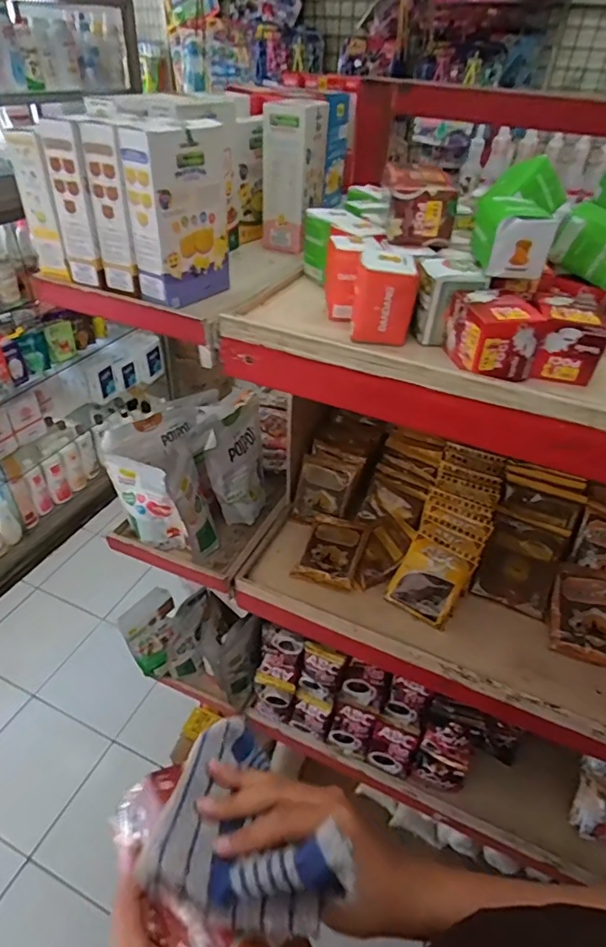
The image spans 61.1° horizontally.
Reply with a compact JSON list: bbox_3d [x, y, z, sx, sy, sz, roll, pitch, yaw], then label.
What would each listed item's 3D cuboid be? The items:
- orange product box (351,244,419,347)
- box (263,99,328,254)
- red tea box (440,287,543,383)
[{"bbox_3d":[0.081,-0.176,0.502,0.059,0.072,0.079,11,40,9],"label":"orange product box"},{"bbox_3d":[-0.013,-0.407,0.702,0.061,0.167,0.094,14,40,13],"label":"box"},{"bbox_3d":[0.168,-0.126,0.460,0.056,0.056,0.072,-5,40,-10],"label":"red tea box"}]

